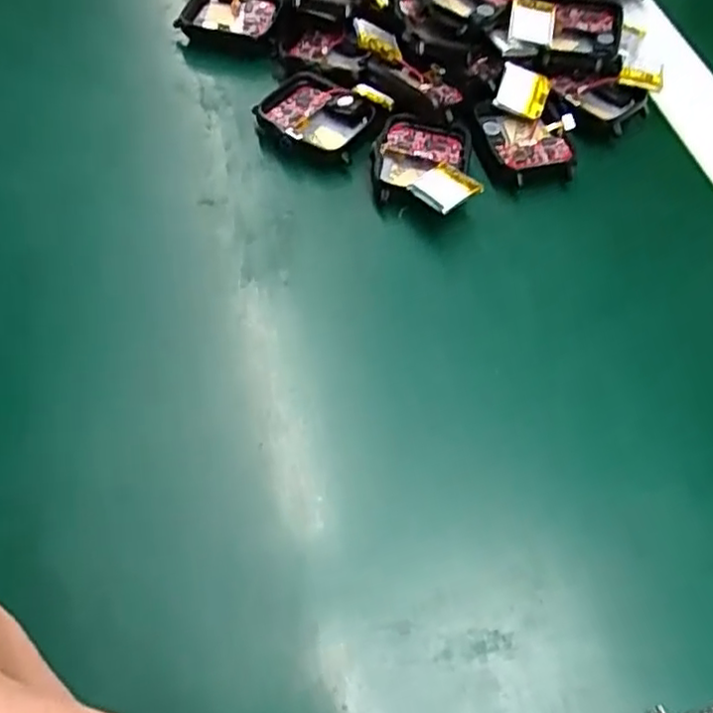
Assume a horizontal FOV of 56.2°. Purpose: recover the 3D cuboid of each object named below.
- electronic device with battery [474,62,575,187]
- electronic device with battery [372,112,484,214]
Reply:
[{"bbox_3d":[0.071,-0.096,0.277,0.036,0.014,0.052,-14,62,-12],"label":"electronic device with battery"},{"bbox_3d":[0.027,-0.075,0.262,0.039,0.014,0.054,1,60,-3],"label":"electronic device with battery"}]

